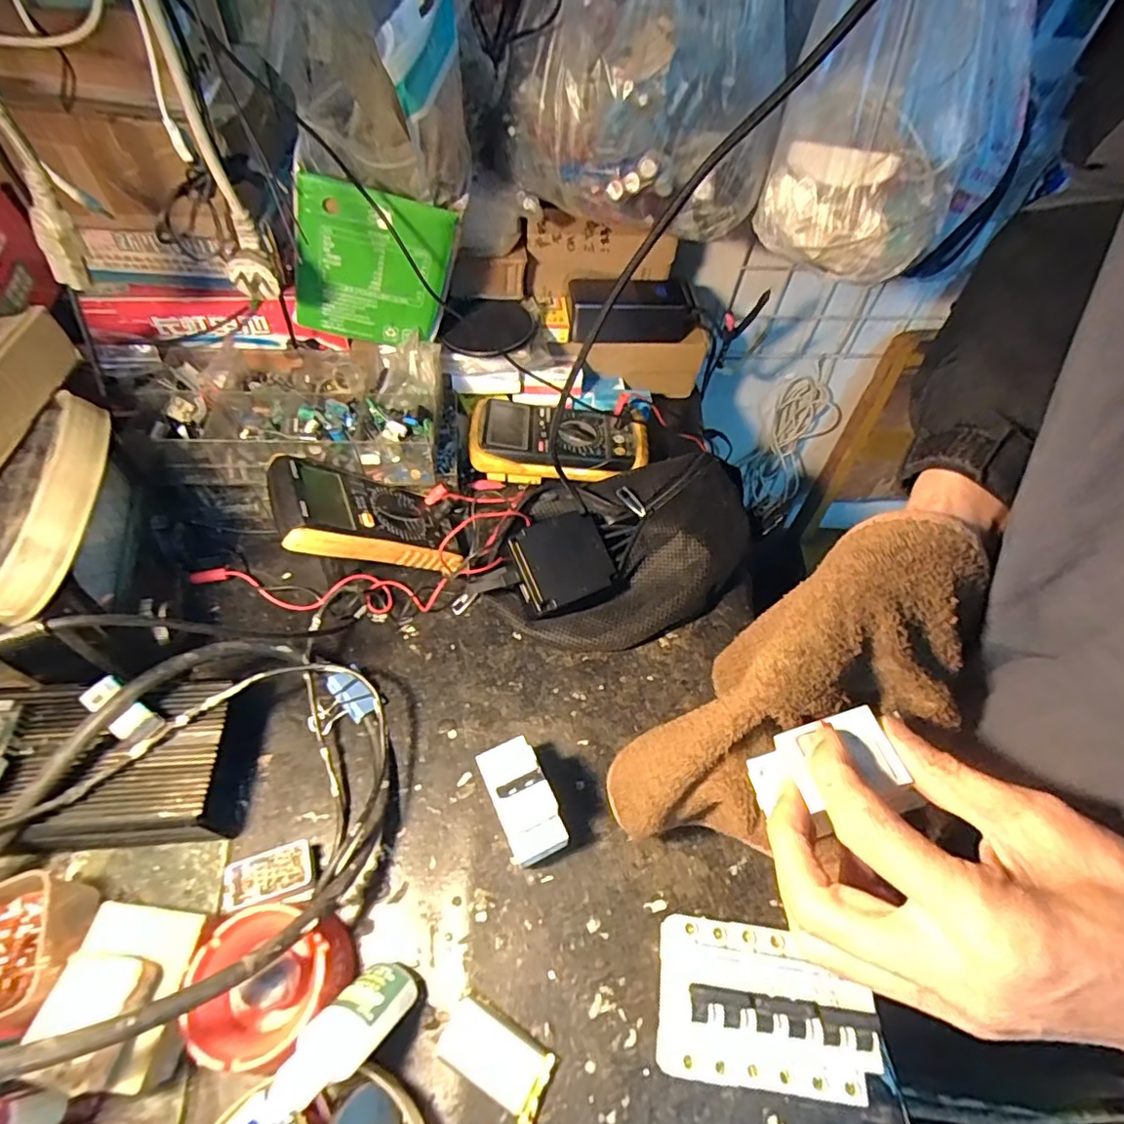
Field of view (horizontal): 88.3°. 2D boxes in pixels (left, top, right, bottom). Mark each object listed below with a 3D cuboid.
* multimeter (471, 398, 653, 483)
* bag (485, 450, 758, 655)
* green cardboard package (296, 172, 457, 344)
[{"bbox_3d":[-0.005,-0.137,0.633,0.187,0.040,0.104,3,54,-3],"label":"multimeter"},{"bbox_3d":[0.064,-0.015,0.539,0.256,0.064,0.167,-35,64,-26],"label":"bag"},{"bbox_3d":[-0.165,-0.252,0.506,0.119,0.136,0.012,2,57,-21],"label":"green cardboard package"}]

